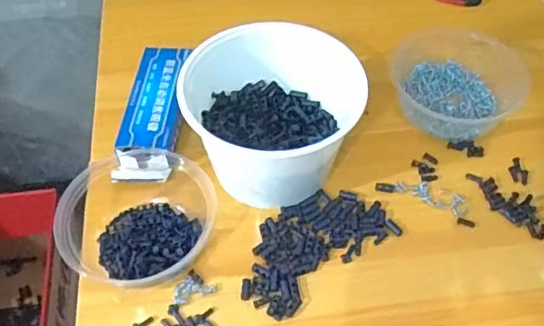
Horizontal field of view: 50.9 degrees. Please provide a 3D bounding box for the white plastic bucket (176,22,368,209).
[{"bbox_3d":[-0.008,-0.047,0.550,0.144,0.111,0.133,1,52,-1],"label":"white plastic bucket"}]

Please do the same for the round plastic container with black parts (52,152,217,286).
[{"bbox_3d":[-0.128,0.043,0.517,0.135,0.053,0.130,1,52,-1],"label":"round plastic container with black parts"}]

